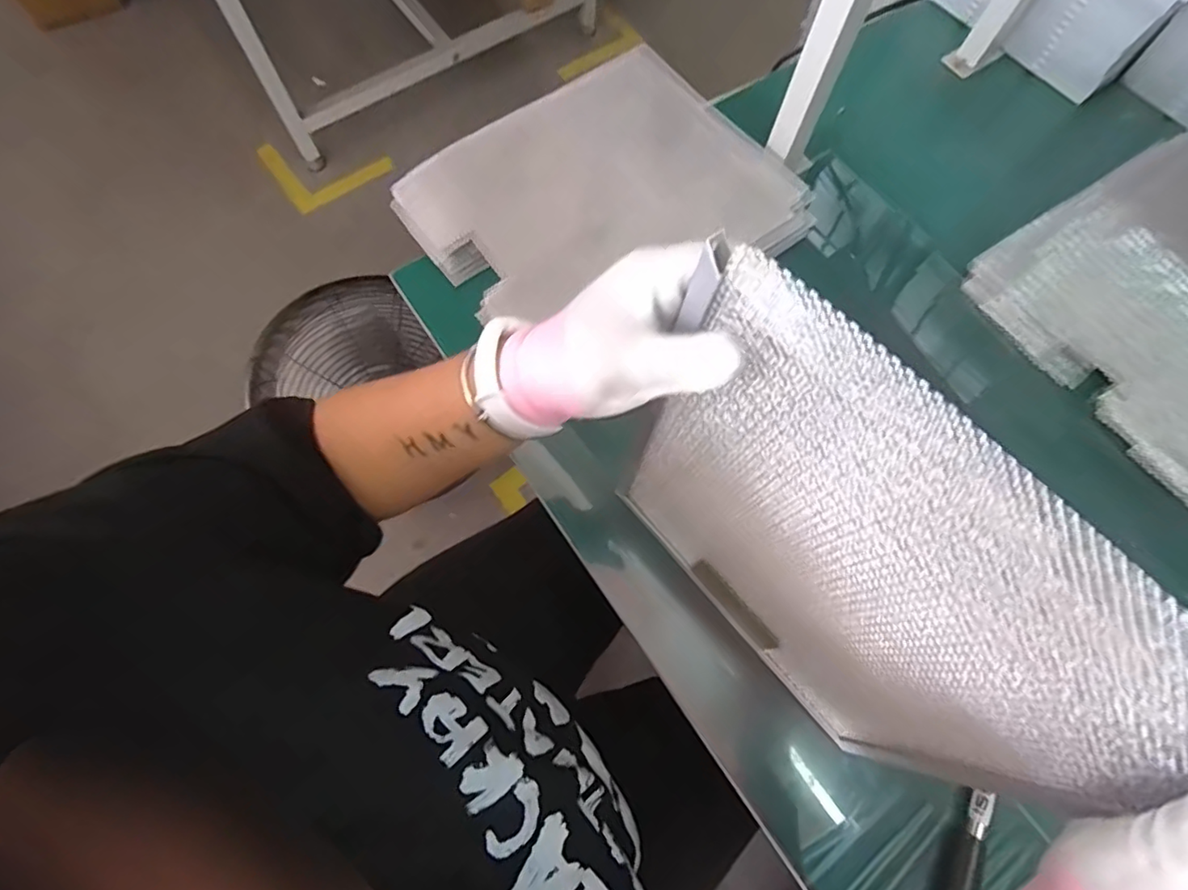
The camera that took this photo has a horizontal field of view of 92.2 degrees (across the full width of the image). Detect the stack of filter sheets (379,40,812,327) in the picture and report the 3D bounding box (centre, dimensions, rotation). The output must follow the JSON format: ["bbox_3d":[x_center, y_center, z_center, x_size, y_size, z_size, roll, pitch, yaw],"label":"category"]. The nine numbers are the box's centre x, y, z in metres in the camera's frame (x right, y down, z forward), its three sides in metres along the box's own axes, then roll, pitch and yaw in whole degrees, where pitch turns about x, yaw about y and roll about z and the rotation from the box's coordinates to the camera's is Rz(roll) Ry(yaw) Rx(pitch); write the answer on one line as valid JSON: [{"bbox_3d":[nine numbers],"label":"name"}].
[{"bbox_3d":[0.011,-0.258,0.613,0.357,0.037,0.292,-37,83,-5],"label":"stack of filter sheets"}]

